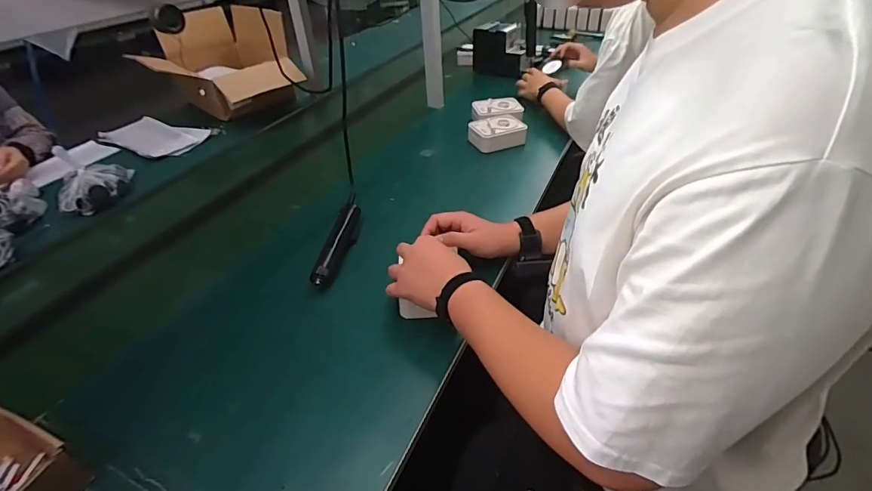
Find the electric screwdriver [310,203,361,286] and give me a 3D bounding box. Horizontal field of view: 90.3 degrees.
[{"bbox_3d":[-0.173,-0.009,0.785,0.042,0.031,0.211,2,38,8],"label":"electric screwdriver"}]

